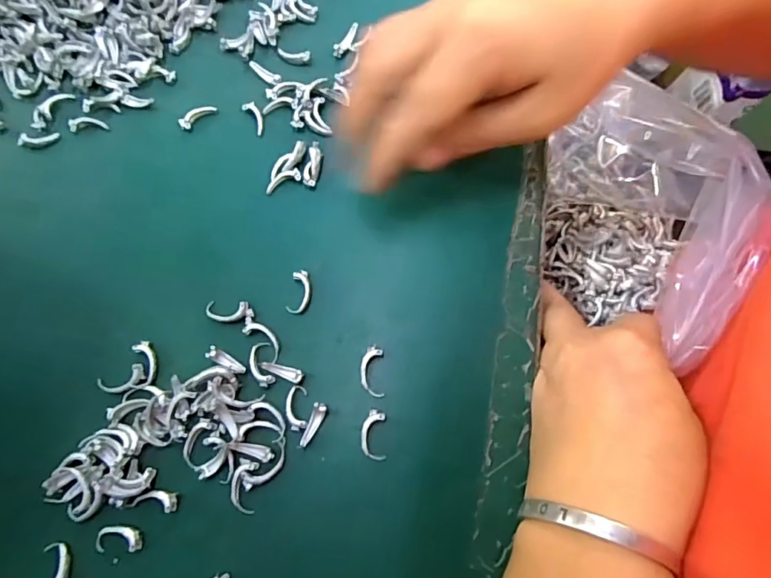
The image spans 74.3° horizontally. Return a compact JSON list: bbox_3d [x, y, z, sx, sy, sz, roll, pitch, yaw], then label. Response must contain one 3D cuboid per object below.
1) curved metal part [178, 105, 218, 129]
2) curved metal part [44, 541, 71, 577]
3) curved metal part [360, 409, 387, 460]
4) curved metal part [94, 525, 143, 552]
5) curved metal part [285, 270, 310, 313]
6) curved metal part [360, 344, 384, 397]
[{"bbox_3d":[-0.102,-0.095,0.276,0.021,0.004,0.007,-33,77,-8],"label":"curved metal part"},{"bbox_3d":[-0.141,0.119,0.215,0.010,0.004,0.020,-4,75,-1],"label":"curved metal part"},{"bbox_3d":[-0.005,0.065,0.228,0.012,0.004,0.021,5,75,2],"label":"curved metal part"},{"bbox_3d":[-0.116,0.108,0.219,0.021,0.006,0.010,0,75,1],"label":"curved metal part"},{"bbox_3d":[-0.042,0.001,0.249,0.010,0.005,0.021,8,75,3],"label":"curved metal part"},{"bbox_3d":[-0.006,0.038,0.237,0.011,0.005,0.024,-1,75,0],"label":"curved metal part"}]

